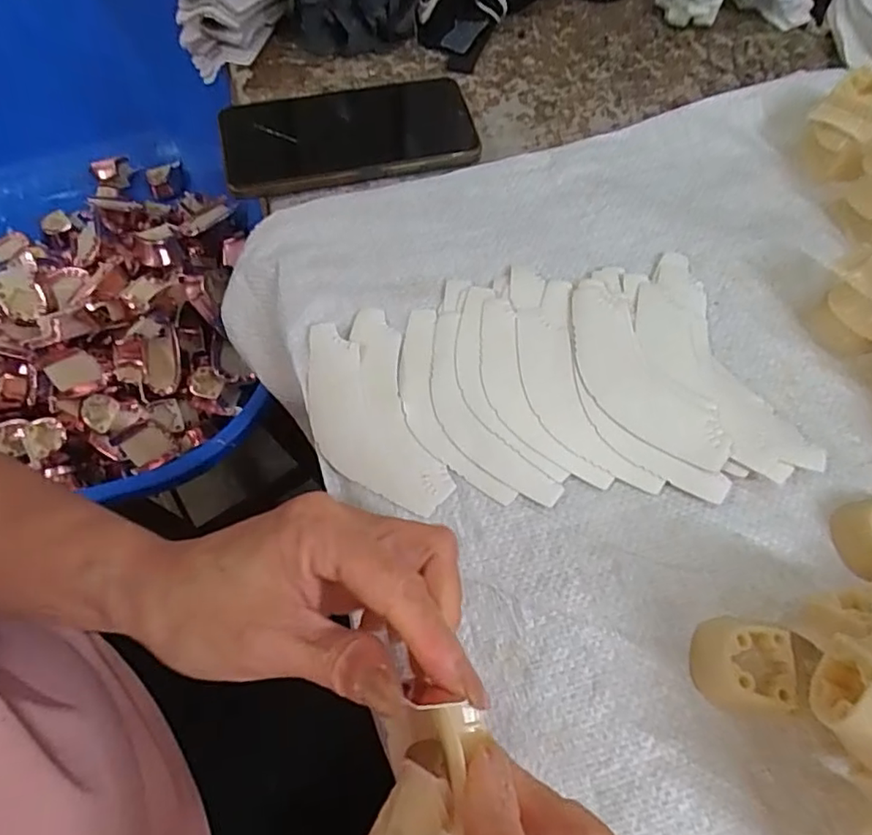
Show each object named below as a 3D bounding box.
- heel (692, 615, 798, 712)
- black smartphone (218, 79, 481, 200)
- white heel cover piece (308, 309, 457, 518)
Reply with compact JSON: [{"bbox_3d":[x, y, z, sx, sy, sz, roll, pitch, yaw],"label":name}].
[{"bbox_3d":[0.130,0.105,0.248,0.039,0.017,0.033,10,65,5],"label":"heel"},{"bbox_3d":[-0.057,-0.187,0.383,0.160,0.011,0.085,-13,65,-6],"label":"black smartphone"},{"bbox_3d":[-0.036,-0.002,0.305,0.056,0.009,0.115,-17,68,-7],"label":"white heel cover piece"}]

